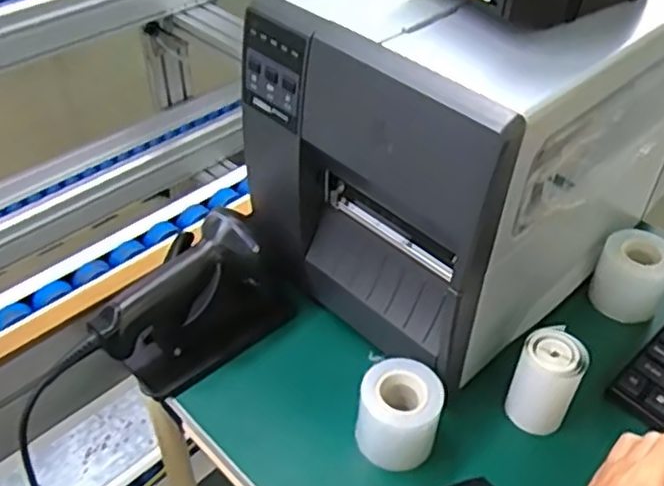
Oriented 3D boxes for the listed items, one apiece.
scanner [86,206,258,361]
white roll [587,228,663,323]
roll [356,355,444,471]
[{"bbox_3d":[-0.129,0.031,0.547,0.054,0.057,0.145,32,51,28],"label":"scanner"},{"bbox_3d":[0.281,0.030,0.632,0.063,0.067,0.054,22,47,20],"label":"white roll"},{"bbox_3d":[0.051,0.130,0.512,0.058,0.059,0.059,1,43,-1],"label":"roll"}]

